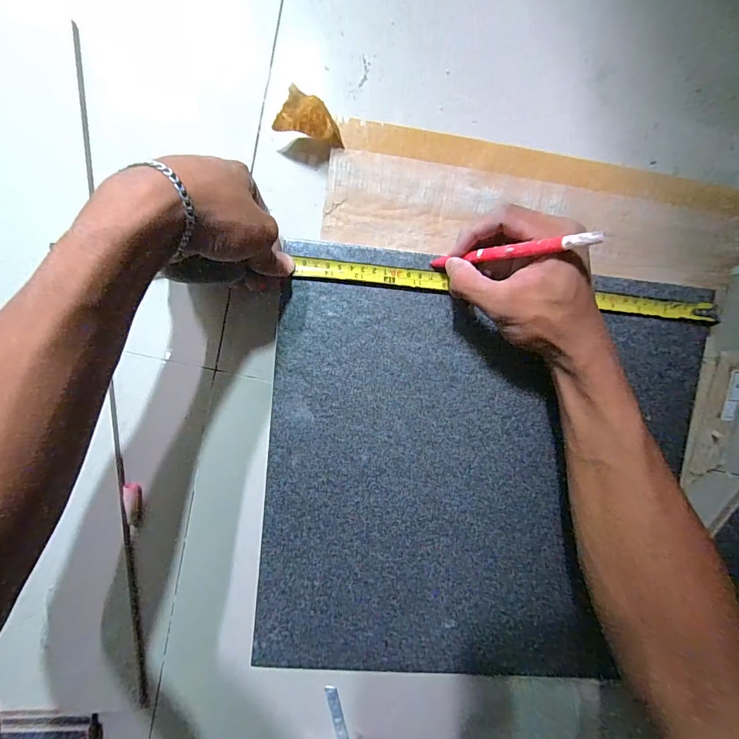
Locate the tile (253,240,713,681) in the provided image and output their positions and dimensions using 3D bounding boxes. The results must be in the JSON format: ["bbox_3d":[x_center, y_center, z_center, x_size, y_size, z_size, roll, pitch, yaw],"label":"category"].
[{"bbox_3d":[0.101,0.103,0.371,0.385,0.010,0.391,5,96,-5],"label":"tile"}]

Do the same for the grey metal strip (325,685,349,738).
[{"bbox_3d":[-0.027,0.378,0.406,0.012,0.006,0.122,-12,97,-3],"label":"grey metal strip"}]

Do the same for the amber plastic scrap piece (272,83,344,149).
[{"bbox_3d":[-0.047,-0.201,0.316,0.055,0.051,0.023,12,95,-6],"label":"amber plastic scrap piece"}]

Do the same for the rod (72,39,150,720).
[{"bbox_3d":[-0.226,0.025,0.353,0.008,0.009,0.593,-2,96,-4],"label":"rod"}]

